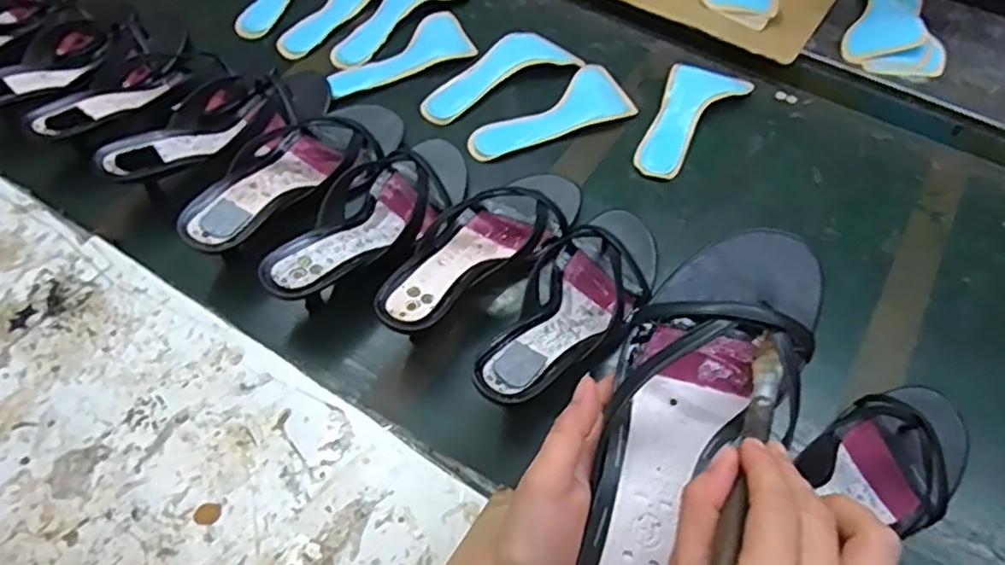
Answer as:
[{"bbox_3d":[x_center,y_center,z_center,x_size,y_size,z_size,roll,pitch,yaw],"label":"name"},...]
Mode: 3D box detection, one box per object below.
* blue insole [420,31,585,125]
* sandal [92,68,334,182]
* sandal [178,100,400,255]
[{"bbox_3d":[-0.012,-0.249,0.786,0.196,0.006,0.084,-25,59,-17],"label":"blue insole"},{"bbox_3d":[-0.273,-0.164,0.688,0.106,0.045,0.265,30,47,18],"label":"sandal"},{"bbox_3d":[-0.193,-0.111,0.650,0.104,0.052,0.264,28,49,17],"label":"sandal"}]

